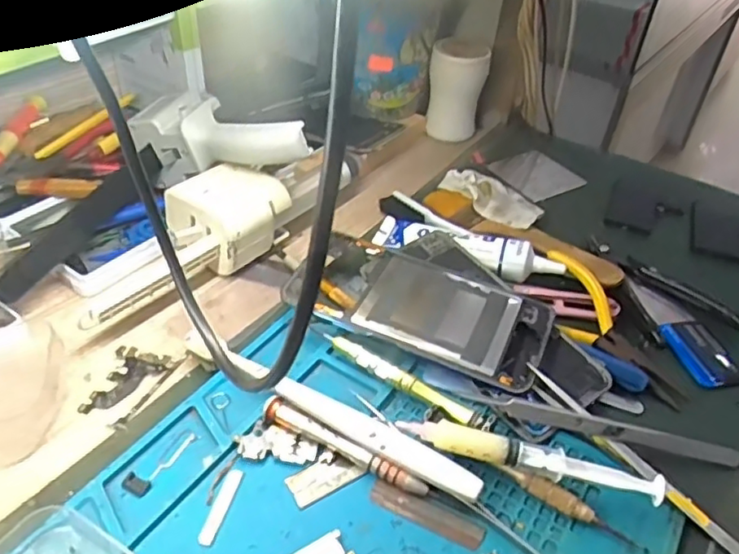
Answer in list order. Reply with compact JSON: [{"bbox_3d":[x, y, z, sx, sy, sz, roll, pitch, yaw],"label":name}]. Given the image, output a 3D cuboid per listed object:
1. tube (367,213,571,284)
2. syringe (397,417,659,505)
[{"bbox_3d":[0.069,-0.023,0.452,0.136,0.024,0.035,19,42,17],"label":"tube"},{"bbox_3d":[0.078,0.092,0.313,0.127,0.021,0.017,14,41,12],"label":"syringe"}]

